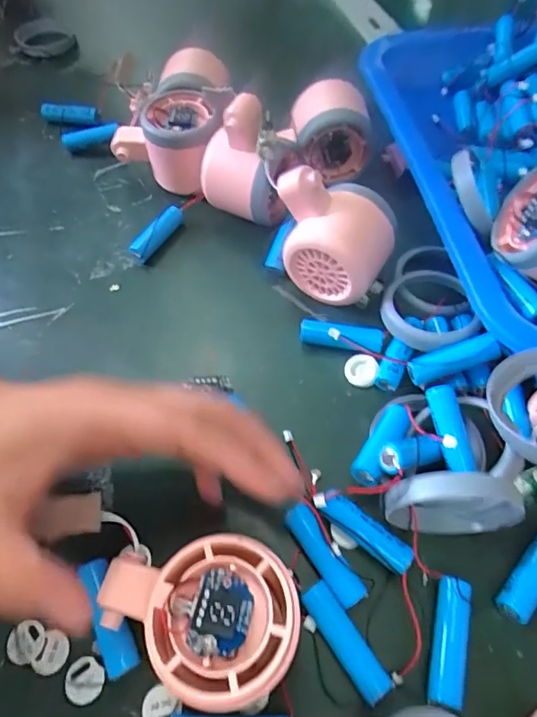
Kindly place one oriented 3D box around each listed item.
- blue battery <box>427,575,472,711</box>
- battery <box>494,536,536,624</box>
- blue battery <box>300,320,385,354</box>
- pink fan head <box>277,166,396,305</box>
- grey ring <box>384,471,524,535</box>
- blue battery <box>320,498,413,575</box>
[{"bbox_3d":[0.079,0.123,0.211,0.014,0.016,0.049,12,59,9],"label":"blue battery"},{"bbox_3d":[0.124,0.100,0.226,0.016,0.012,0.051,38,66,22],"label":"battery"},{"bbox_3d":[0.044,-0.013,0.294,0.049,0.014,0.013,12,59,9],"label":"blue battery"},{"bbox_3d":[0.040,-0.075,0.296,0.070,0.070,0.051,23,61,15],"label":"pink fan head"},{"bbox_3d":[0.082,0.067,0.218,0.057,0.059,0.011,5,58,4],"label":"grey ring"},{"bbox_3d":[0.047,0.085,0.233,0.046,0.013,0.014,33,64,20],"label":"blue battery"}]

